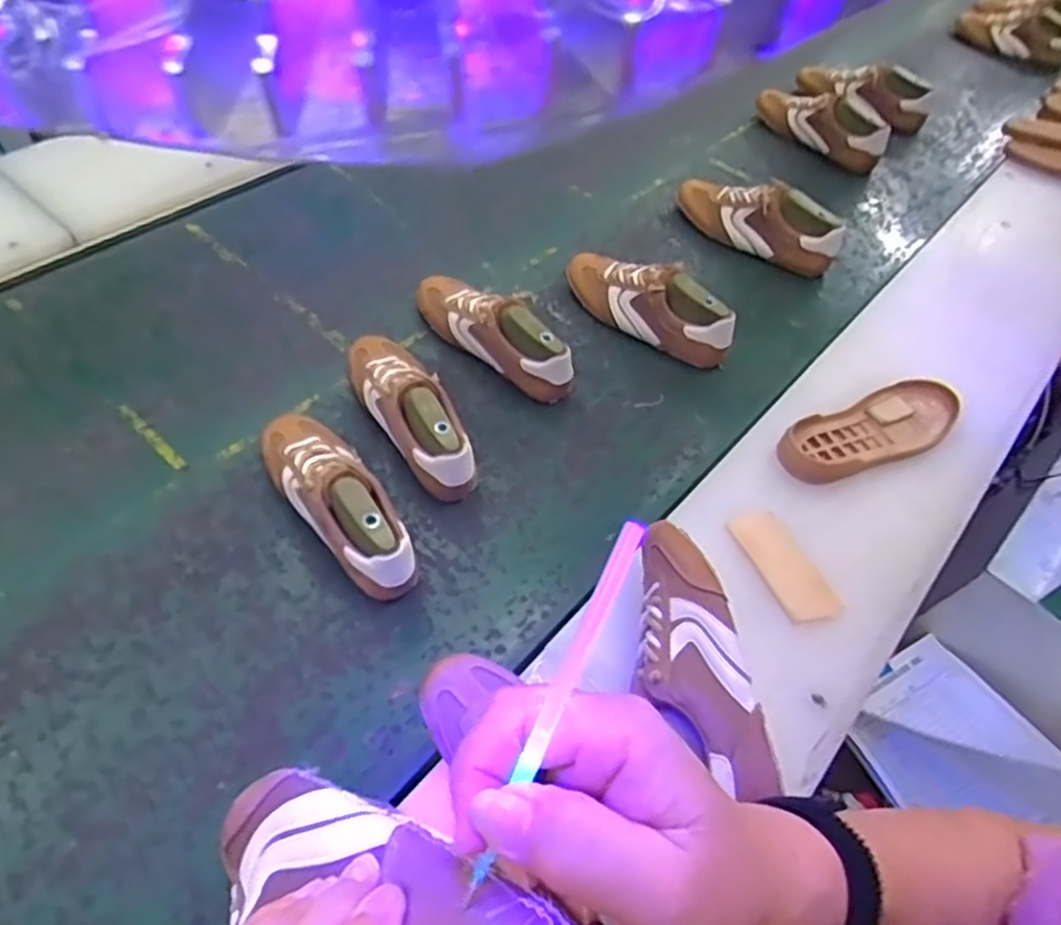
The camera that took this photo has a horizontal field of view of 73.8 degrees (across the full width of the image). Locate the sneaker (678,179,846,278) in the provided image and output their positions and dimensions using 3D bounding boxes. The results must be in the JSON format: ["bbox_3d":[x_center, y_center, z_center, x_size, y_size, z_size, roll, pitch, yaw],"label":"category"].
[{"bbox_3d":[0.366,-0.399,1.150,0.277,0.103,0.084,36,57,18],"label":"sneaker"}]

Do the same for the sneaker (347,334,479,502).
[{"bbox_3d":[-0.141,-0.074,0.837,0.086,0.091,0.268,-22,57,-22],"label":"sneaker"}]

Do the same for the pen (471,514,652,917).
[{"bbox_3d":[0.007,0.072,0.209,0.007,0.005,0.117,25,91,15],"label":"pen"}]

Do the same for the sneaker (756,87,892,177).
[{"bbox_3d":[0.574,-0.680,1.398,0.089,0.094,0.317,-22,59,-22],"label":"sneaker"}]

